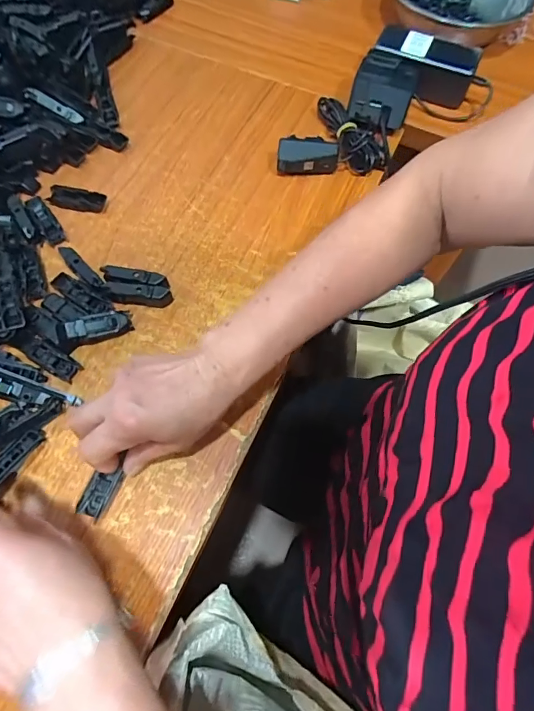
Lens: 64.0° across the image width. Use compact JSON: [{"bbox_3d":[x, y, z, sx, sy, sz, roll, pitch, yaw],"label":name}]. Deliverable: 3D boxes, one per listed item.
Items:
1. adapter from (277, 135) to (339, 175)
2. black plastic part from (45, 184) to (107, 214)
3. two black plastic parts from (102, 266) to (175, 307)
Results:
[{"bbox_3d":[0.047,-0.230,0.497,0.068,0.040,0.026,3,66,-2],"label":"adapter"},{"bbox_3d":[-0.213,-0.175,0.477,0.062,0.015,0.021,10,66,1],"label":"black plastic part"},{"bbox_3d":[-0.131,-0.068,0.432,0.071,0.021,0.031,12,66,2],"label":"two black plastic parts"}]

